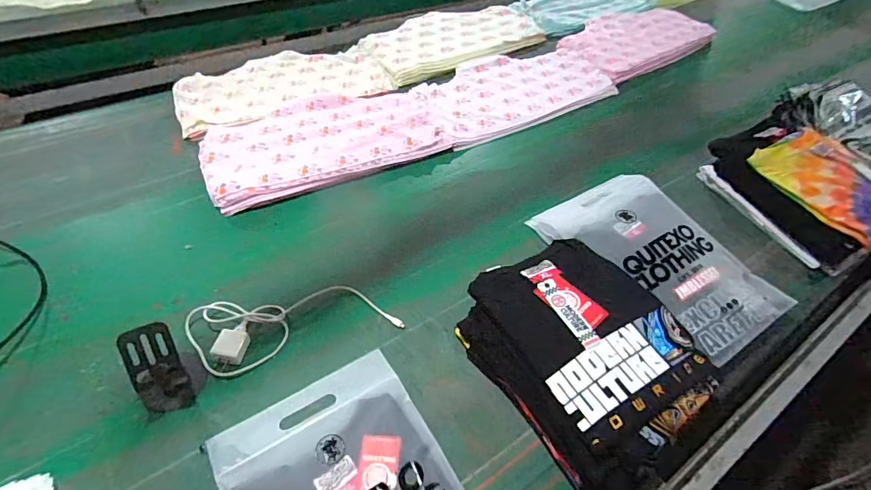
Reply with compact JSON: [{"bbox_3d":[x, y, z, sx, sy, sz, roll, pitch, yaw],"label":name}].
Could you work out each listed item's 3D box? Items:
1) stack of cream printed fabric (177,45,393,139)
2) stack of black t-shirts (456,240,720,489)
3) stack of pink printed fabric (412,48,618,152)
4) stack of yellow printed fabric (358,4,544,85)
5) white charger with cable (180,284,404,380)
[{"bbox_3d":[-0.366,-0.389,1.043,0.473,0.027,0.254,-25,55,-23],"label":"stack of cream printed fabric"},{"bbox_3d":[0.204,0.136,0.603,0.240,0.111,0.304,-27,56,-24],"label":"stack of black t-shirts"},{"bbox_3d":[0.193,-0.398,1.116,0.531,0.038,0.286,-24,54,-22],"label":"stack of pink printed fabric"},{"bbox_3d":[0.057,-0.586,1.223,0.510,0.030,0.254,-24,54,-22],"label":"stack of yellow printed fabric"},{"bbox_3d":[-0.211,0.108,0.656,0.296,0.030,0.114,-14,51,-15],"label":"white charger with cable"}]

